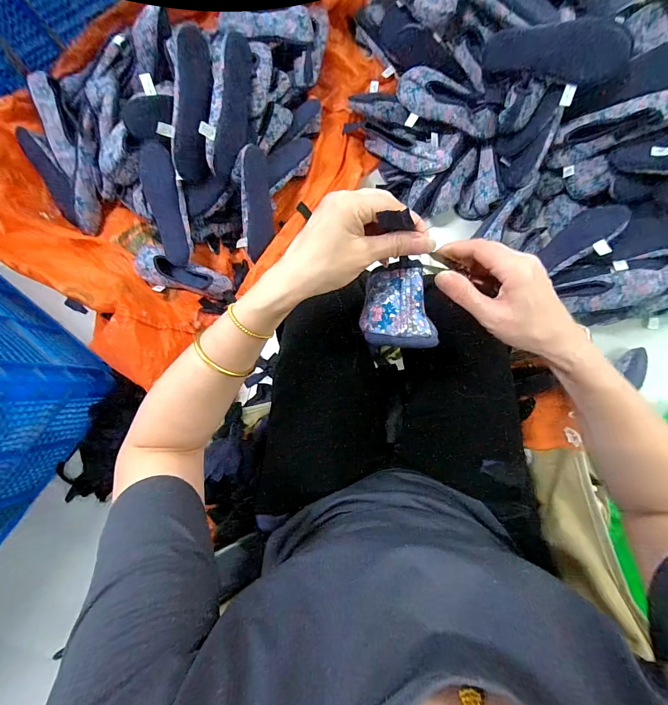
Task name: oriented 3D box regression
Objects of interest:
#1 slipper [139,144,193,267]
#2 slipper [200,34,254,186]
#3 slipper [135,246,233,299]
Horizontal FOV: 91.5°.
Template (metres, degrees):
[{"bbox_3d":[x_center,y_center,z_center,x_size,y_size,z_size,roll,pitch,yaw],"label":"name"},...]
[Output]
[{"bbox_3d":[-0.403,-0.349,0.787,0.092,0.041,0.262,-4,113,3],"label":"slipper"},{"bbox_3d":[-0.234,-0.524,0.696,0.073,0.103,0.273,15,104,5],"label":"slipper"},{"bbox_3d":[-0.391,-0.195,0.831,0.234,0.054,0.093,22,86,6],"label":"slipper"}]

